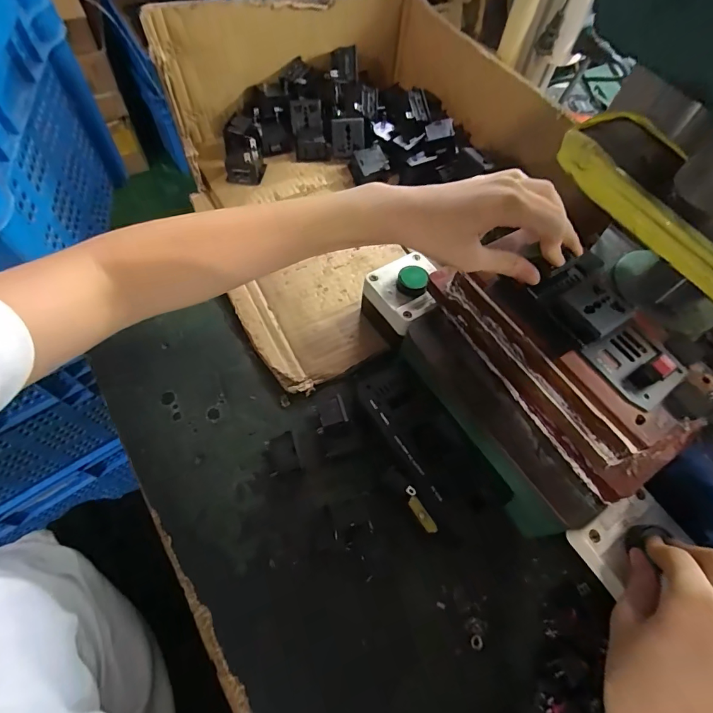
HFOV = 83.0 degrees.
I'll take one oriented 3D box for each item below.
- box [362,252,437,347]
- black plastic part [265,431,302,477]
[{"bbox_3d":[0.048,-0.056,0.399,0.074,0.065,0.068,-29,69,-18],"label":"box"},{"bbox_3d":[-0.064,0.084,0.343,0.026,0.013,0.033,-16,64,-12],"label":"black plastic part"}]

